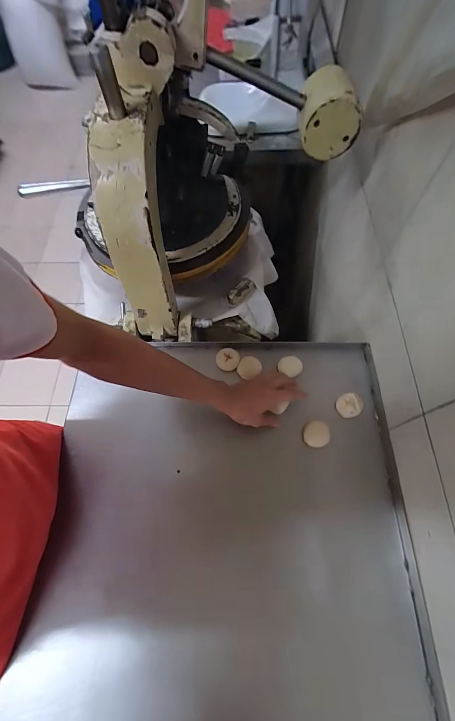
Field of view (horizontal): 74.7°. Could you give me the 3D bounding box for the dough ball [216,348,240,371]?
[{"bbox_3d":[0.000,-0.003,0.628,0.049,0.020,0.047,2,82,7],"label":"dough ball"}]

